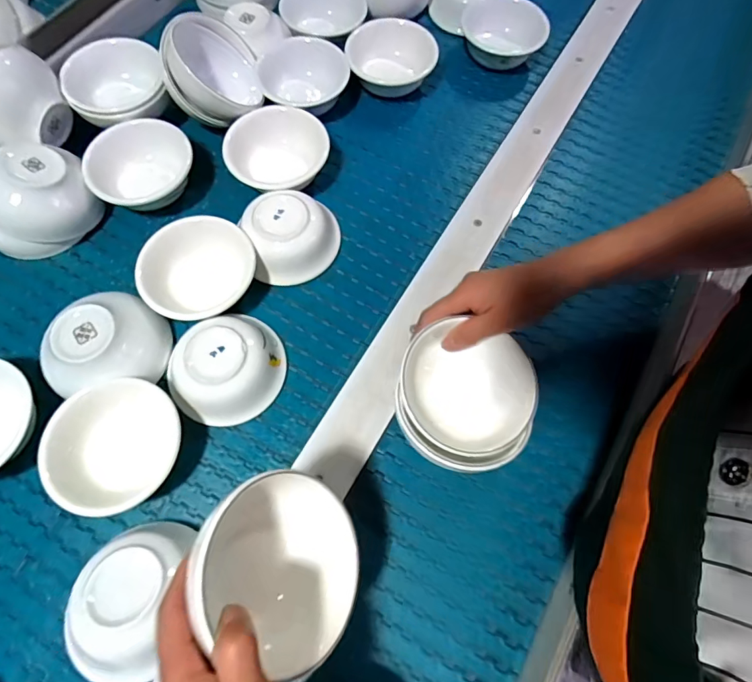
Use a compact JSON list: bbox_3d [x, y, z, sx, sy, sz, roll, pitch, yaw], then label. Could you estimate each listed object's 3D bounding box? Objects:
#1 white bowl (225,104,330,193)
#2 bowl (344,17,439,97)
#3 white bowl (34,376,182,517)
[{"bbox_3d":[-0.112,-0.214,0.511,0.099,0.051,0.116,34,72,11],"label":"white bowl"},{"bbox_3d":[0.020,-0.355,0.568,0.105,0.048,0.102,-1,67,2],"label":"bowl"},{"bbox_3d":[-0.226,0.092,0.395,0.100,0.048,0.110,-1,67,2],"label":"white bowl"}]

